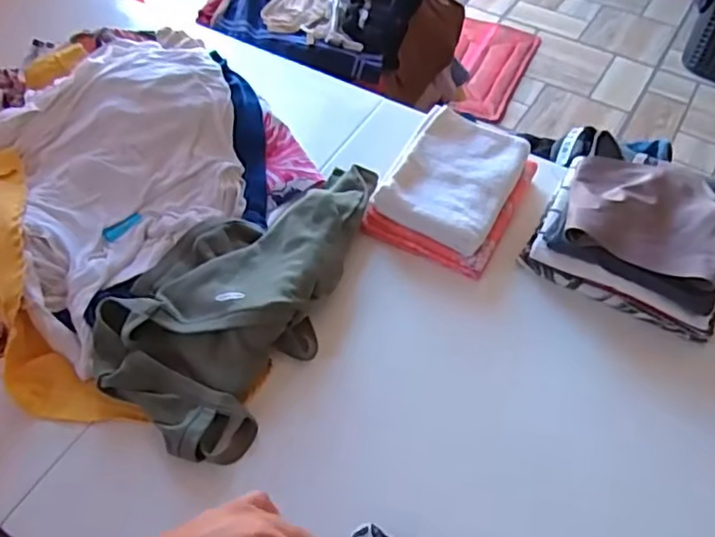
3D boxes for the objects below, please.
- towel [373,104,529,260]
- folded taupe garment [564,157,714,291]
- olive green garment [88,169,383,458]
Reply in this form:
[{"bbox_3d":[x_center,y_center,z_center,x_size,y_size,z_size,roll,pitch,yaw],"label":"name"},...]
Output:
[{"bbox_3d":[0.121,-0.117,0.797,0.144,0.043,0.178,26,57,17],"label":"towel"},{"bbox_3d":[0.335,-0.069,0.716,0.170,0.027,0.173,16,55,11],"label":"folded taupe garment"},{"bbox_3d":[-0.138,0.005,0.728,0.215,0.067,0.405,16,55,11],"label":"olive green garment"}]

